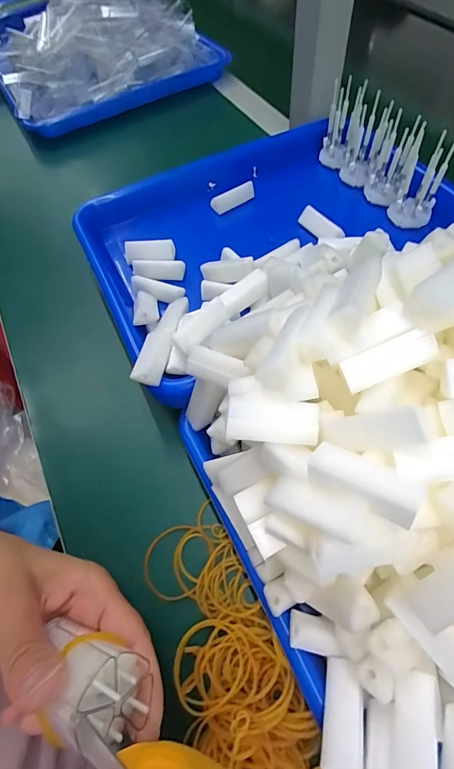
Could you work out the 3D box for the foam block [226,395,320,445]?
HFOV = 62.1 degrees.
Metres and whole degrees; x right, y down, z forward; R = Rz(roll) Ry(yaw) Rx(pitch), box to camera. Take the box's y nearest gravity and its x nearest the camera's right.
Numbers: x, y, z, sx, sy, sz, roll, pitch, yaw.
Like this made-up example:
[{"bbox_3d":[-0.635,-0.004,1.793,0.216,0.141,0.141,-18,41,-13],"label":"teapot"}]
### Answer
[{"bbox_3d":[0.023,0.017,0.184,0.044,0.012,0.020,1,60,3],"label":"foam block"}]

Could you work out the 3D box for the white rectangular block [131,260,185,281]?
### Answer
[{"bbox_3d":[-0.063,-0.105,0.347,0.047,0.017,0.009,2,61,5],"label":"white rectangular block"}]

